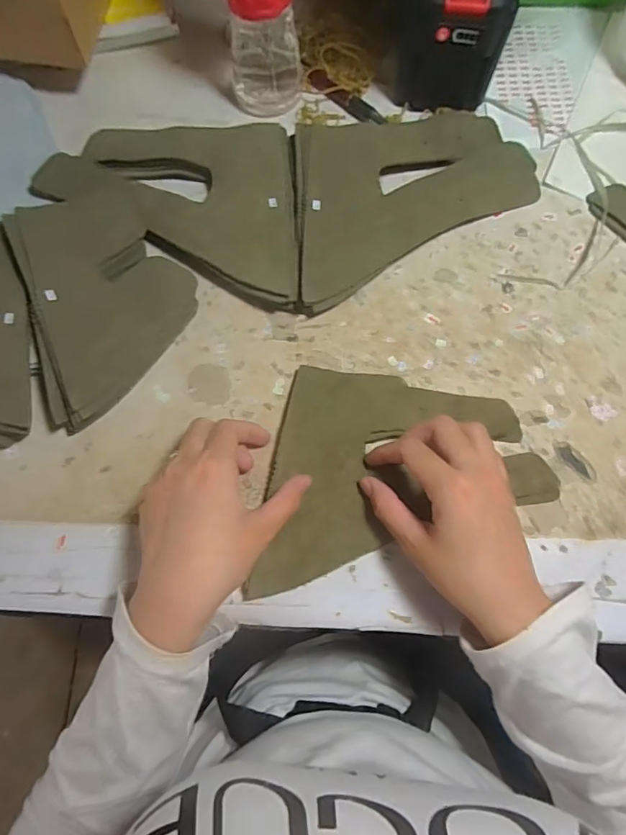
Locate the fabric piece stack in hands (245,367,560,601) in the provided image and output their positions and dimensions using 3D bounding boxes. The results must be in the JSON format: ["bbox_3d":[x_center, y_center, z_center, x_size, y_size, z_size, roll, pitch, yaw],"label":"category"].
[{"bbox_3d":[0.065,0.046,0.340,0.189,0.011,0.150,5,74,3],"label":"fabric piece stack in hands"}]

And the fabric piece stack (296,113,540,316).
[{"bbox_3d":[0.081,-0.165,0.392,0.193,0.022,0.150,-8,74,-1],"label":"fabric piece stack"}]

